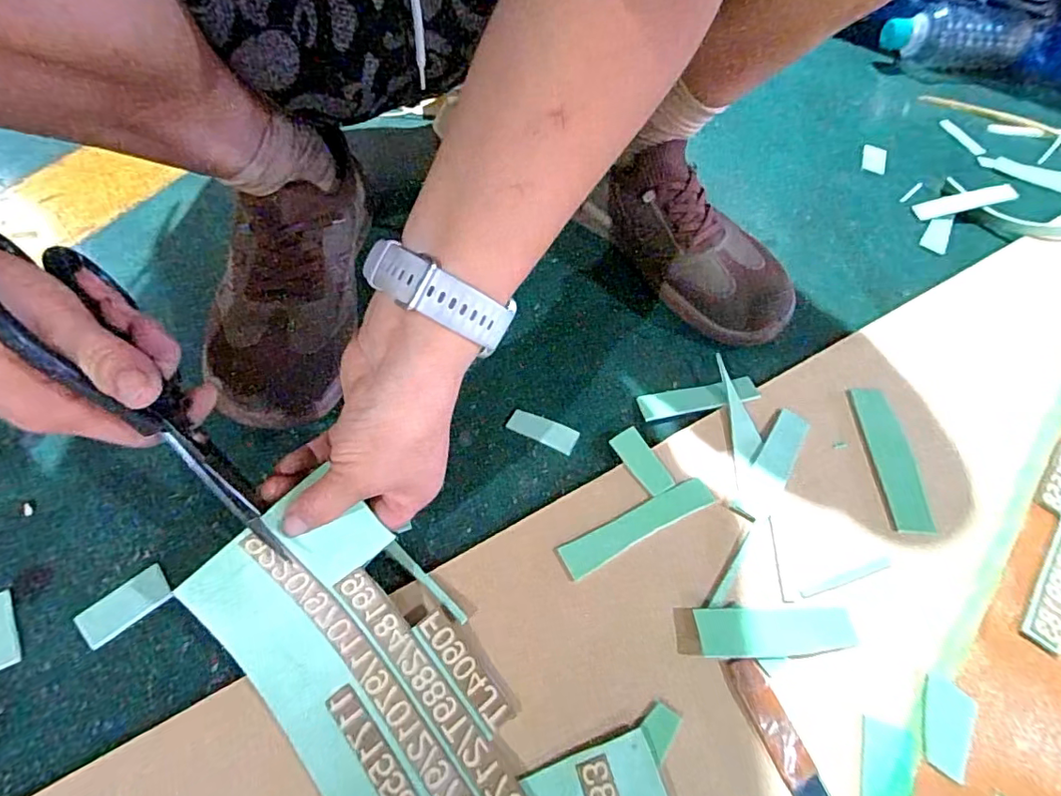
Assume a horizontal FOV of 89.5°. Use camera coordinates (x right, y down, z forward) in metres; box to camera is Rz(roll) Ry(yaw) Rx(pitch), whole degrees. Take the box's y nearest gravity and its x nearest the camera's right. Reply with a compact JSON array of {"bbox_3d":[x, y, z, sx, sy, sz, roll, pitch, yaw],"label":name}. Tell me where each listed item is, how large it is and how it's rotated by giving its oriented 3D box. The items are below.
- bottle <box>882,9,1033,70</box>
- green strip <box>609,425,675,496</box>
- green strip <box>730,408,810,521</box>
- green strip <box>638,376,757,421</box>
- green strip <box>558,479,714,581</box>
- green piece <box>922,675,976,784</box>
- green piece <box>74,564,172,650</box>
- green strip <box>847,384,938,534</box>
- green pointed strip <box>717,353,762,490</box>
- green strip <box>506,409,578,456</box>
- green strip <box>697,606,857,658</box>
[{"bbox_3d":[0.530,-0.443,0.663,0.189,0.064,0.061,-11,59,-10],"label":"bottle"},{"bbox_3d":[0.075,0.043,0.361,0.020,0.007,0.048,-25,62,-18],"label":"green strip"},{"bbox_3d":[0.165,0.044,0.364,0.024,0.006,0.087,31,61,16],"label":"green strip"},{"bbox_3d":[0.123,0.000,0.394,0.086,0.004,0.022,-11,56,-3],"label":"green strip"},{"bbox_3d":[0.067,0.080,0.339,0.105,0.005,0.021,-24,62,-17],"label":"green strip"},{"bbox_3d":[0.223,0.175,0.286,0.023,0.004,0.045,31,61,16],"label":"green piece"},{"bbox_3d":[-0.229,0.117,0.302,0.044,0.004,0.023,-38,67,-24],"label":"green piece"},{"bbox_3d":[0.252,0.040,0.373,0.026,0.007,0.107,2,58,-2],"label":"green strip"},{"bbox_3d":[0.150,0.014,0.380,0.019,0.007,0.099,4,57,-1],"label":"green pointed strip"},{"bbox_3d":[0.009,0.022,0.378,0.048,0.004,0.019,23,68,12],"label":"green strip"},{"bbox_3d":[0.141,0.135,0.308,0.093,0.004,0.027,4,53,-6],"label":"green strip"}]

